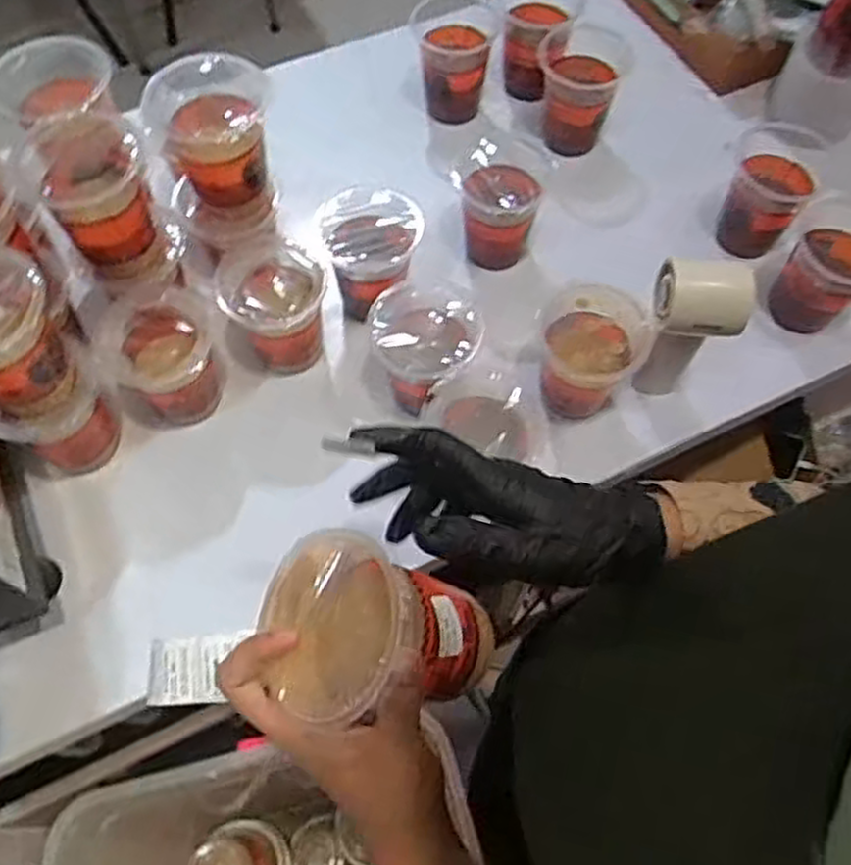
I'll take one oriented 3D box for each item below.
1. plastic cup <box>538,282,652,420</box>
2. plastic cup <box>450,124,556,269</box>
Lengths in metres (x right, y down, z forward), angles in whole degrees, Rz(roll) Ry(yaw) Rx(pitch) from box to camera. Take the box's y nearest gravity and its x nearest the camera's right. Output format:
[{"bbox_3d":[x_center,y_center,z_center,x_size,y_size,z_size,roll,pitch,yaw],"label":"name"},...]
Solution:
[{"bbox_3d":[0.131,-0.056,0.639,0.080,0.095,0.091,13,64,4],"label":"plastic cup"},{"bbox_3d":[0.067,-0.206,0.716,0.079,0.092,0.079,1,64,-1],"label":"plastic cup"}]

